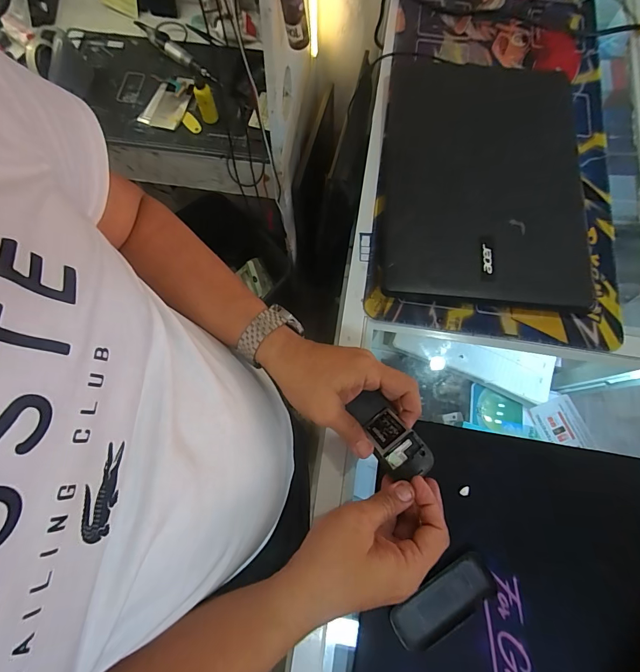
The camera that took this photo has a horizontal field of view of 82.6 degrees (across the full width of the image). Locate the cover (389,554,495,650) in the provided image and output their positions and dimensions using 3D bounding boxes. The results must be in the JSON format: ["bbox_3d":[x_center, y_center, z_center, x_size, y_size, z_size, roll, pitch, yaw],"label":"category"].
[{"bbox_3d":[0.120,0.256,0.348,0.103,0.006,0.046,-30,77,-8],"label":"cover"}]

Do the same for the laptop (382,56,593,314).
[{"bbox_3d":[0.211,-0.207,0.465,0.248,0.030,0.348,5,75,1],"label":"laptop"}]

